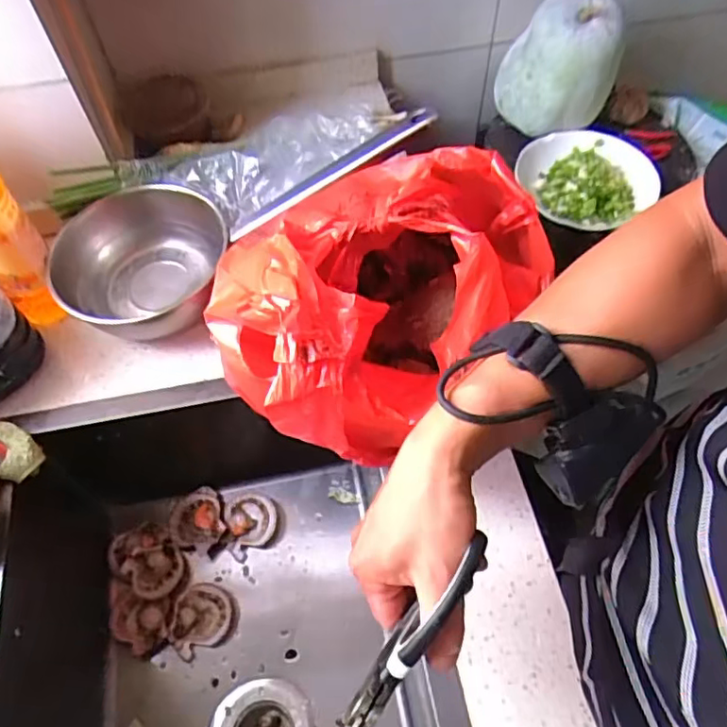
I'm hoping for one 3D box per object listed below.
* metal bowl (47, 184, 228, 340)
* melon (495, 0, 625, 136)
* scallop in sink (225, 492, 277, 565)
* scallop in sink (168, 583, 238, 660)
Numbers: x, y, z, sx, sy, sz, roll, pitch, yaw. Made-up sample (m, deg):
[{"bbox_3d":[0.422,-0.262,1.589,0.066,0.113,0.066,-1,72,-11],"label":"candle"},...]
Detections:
[{"bbox_3d":[-0.234,-0.107,0.644,0.186,0.076,0.166,-33,64,-17],"label":"metal bowl"},{"bbox_3d":[0.274,-0.415,0.815,0.122,0.156,0.123,-1,59,1],"label":"melon"},{"bbox_3d":[-0.142,0.208,0.756,0.067,0.034,0.080,-11,59,-5],"label":"scallop in sink"},{"bbox_3d":[-0.188,0.298,0.694,0.075,0.015,0.071,-1,59,1],"label":"scallop in sink"}]

